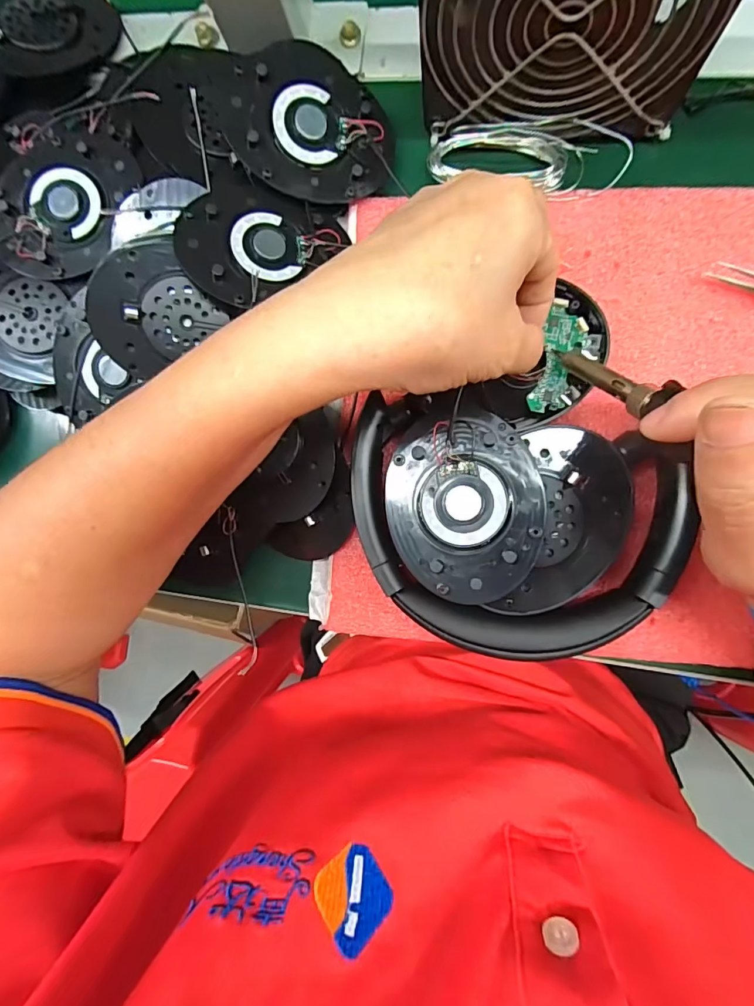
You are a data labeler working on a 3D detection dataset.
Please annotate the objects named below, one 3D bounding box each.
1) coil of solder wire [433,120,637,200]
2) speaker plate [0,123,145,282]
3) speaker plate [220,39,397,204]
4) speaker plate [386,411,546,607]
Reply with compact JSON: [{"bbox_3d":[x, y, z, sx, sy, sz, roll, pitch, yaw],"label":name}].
[{"bbox_3d":[0.075,-0.174,0.237,0.096,0.011,0.035,6,90,8],"label":"coil of solder wire"},{"bbox_3d":[-0.172,-0.164,0.254,0.071,0.013,0.083,19,92,8],"label":"speaker plate"},{"bbox_3d":[-0.033,-0.191,0.240,0.083,0.010,0.072,34,85,-14],"label":"speaker plate"},{"bbox_3d":[0.041,0.003,0.216,0.066,0.013,0.081,-19,86,8],"label":"speaker plate"}]

